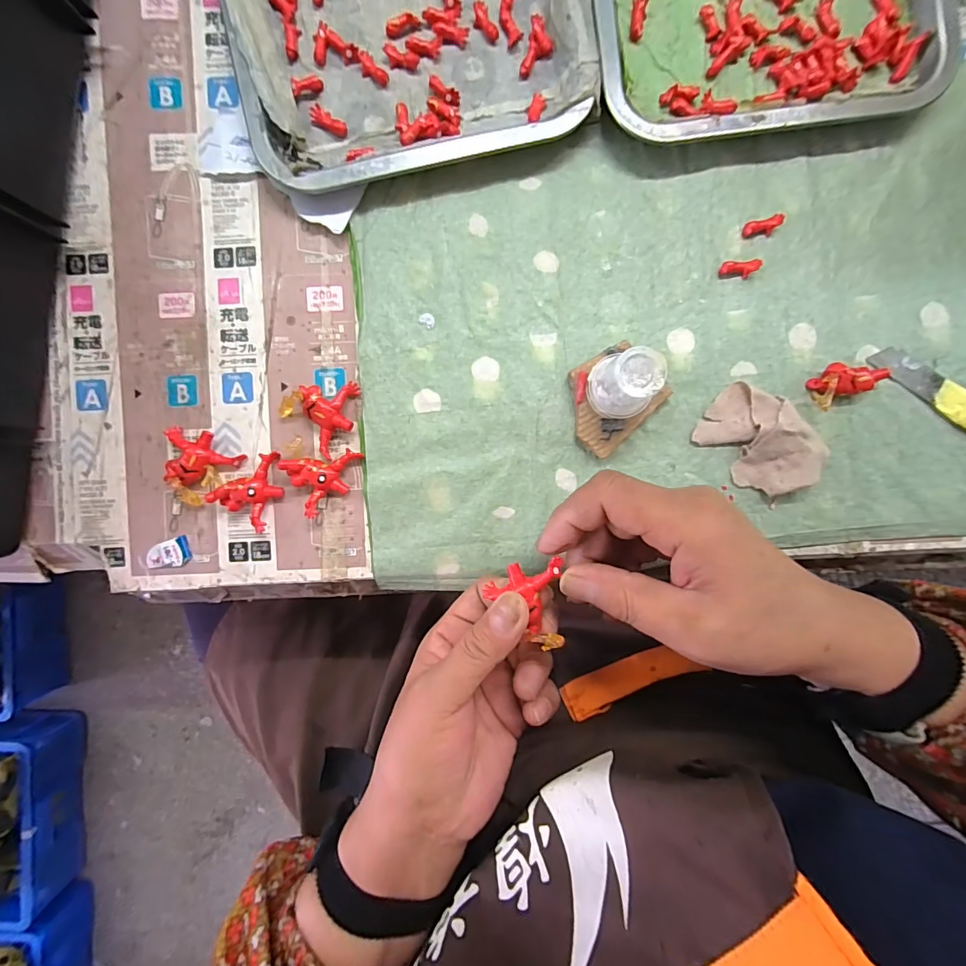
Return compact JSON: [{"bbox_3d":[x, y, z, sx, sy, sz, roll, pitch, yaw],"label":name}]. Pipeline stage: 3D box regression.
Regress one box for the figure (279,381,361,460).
[{"bbox_3d":[-0.100,-0.048,0.278,0.043,0.015,0.046,43,91,0],"label":"figure"}]

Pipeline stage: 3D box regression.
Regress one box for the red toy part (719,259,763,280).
[{"bbox_3d":[0.162,-0.136,0.279,0.023,0.007,0.011,0,91,1],"label":"red toy part"}]

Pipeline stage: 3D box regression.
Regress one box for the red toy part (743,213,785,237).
[{"bbox_3d":[0.177,-0.162,0.279,0.023,0.007,0.010,-14,91,1],"label":"red toy part"}]

